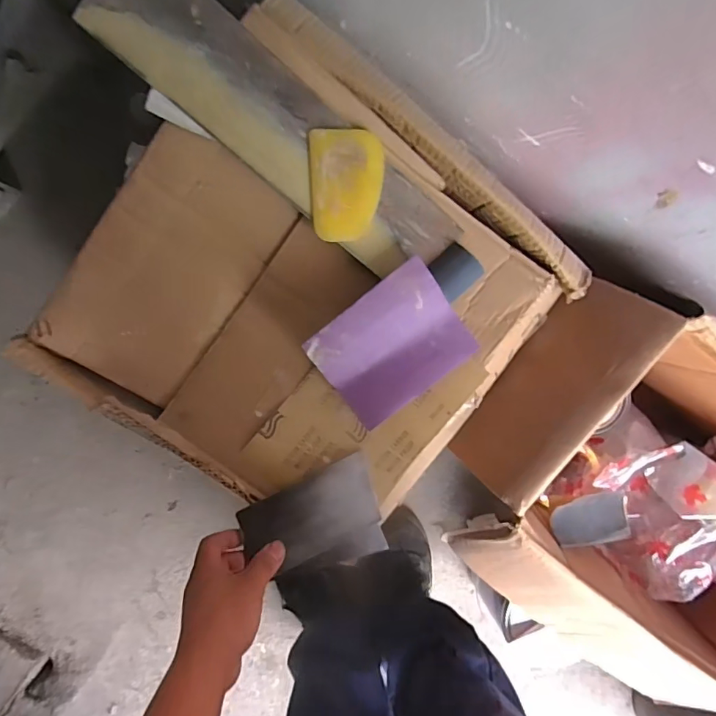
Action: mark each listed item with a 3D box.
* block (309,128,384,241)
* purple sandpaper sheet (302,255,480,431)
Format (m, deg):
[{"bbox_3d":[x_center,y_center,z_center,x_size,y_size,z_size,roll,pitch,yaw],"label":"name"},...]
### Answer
[{"bbox_3d":[-0.010,-0.160,0.451,0.067,0.020,0.096,-3,94,-7],"label":"block"},{"bbox_3d":[0.034,-0.012,0.471,0.136,0.028,0.109,-40,98,-3],"label":"purple sandpaper sheet"}]

